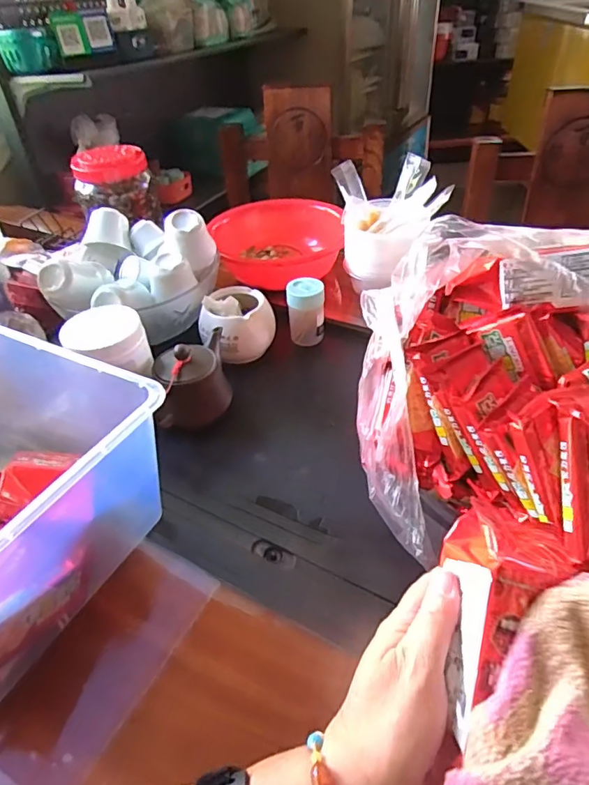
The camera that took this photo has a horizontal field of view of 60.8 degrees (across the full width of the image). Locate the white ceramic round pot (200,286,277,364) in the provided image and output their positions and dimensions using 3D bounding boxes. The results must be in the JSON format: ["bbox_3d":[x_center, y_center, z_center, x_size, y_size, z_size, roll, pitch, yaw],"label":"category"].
[{"bbox_3d":[-0.078,-0.081,0.679,0.095,0.083,0.082,-29,47,-25],"label":"white ceramic round pot"}]

